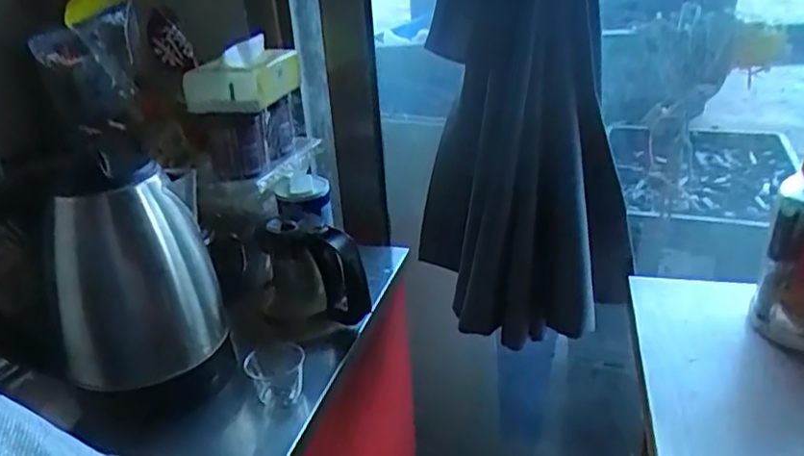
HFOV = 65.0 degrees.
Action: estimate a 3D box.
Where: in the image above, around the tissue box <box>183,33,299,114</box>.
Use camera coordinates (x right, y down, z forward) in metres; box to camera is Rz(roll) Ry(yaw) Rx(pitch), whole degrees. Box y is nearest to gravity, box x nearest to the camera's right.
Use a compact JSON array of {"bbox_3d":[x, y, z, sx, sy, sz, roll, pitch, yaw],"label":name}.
[{"bbox_3d":[-0.174,-0.177,0.716,0.092,0.061,0.132,1,26,20],"label":"tissue box"}]

